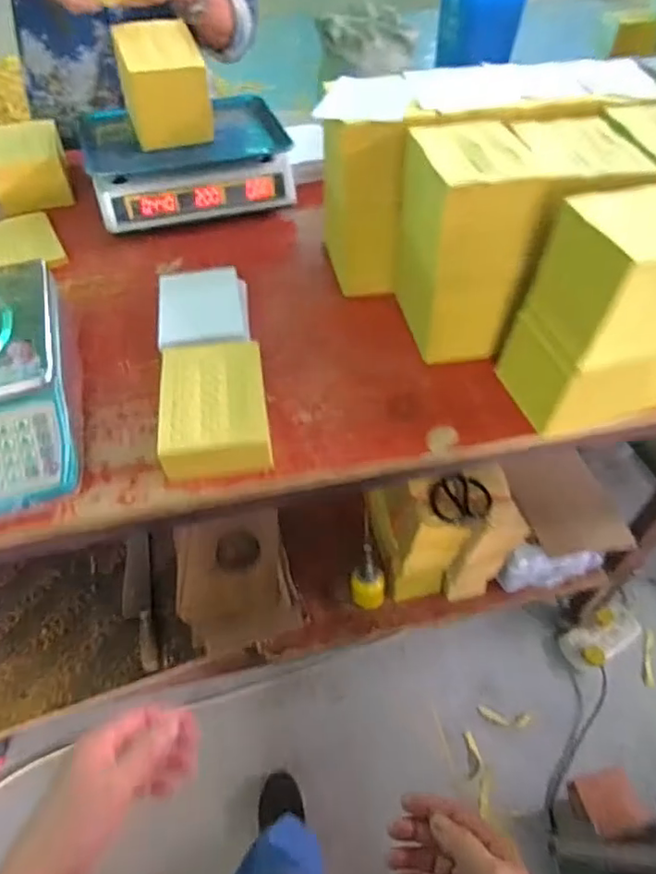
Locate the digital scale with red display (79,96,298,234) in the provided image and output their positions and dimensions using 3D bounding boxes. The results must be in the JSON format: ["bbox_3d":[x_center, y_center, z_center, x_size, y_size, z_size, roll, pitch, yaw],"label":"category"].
[{"bbox_3d":[-0.245,-0.484,0.973,0.329,0.090,0.248,-14,53,-12],"label":"digital scale with red display"}]

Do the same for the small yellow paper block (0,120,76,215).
[{"bbox_3d":[-0.529,-0.482,0.992,0.127,0.080,0.155,-17,54,-13],"label":"small yellow paper block"}]

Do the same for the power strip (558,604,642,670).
[{"bbox_3d":[0.682,0.496,1.391,0.220,0.037,0.095,-24,56,-18],"label":"power strip"}]

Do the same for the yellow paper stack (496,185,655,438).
[{"bbox_3d":[0.315,-0.135,0.612,0.167,0.222,0.125,-12,53,-10],"label":"yellow paper stack"}]

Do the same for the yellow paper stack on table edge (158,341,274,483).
[{"bbox_3d":[-0.129,-0.036,0.641,0.126,0.042,0.162,-6,52,-6],"label":"yellow paper stack on table edge"}]

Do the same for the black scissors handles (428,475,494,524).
[{"bbox_3d":[0.229,0.103,0.969,0.104,0.017,0.093,-10,51,7],"label":"black scissors handles"}]

